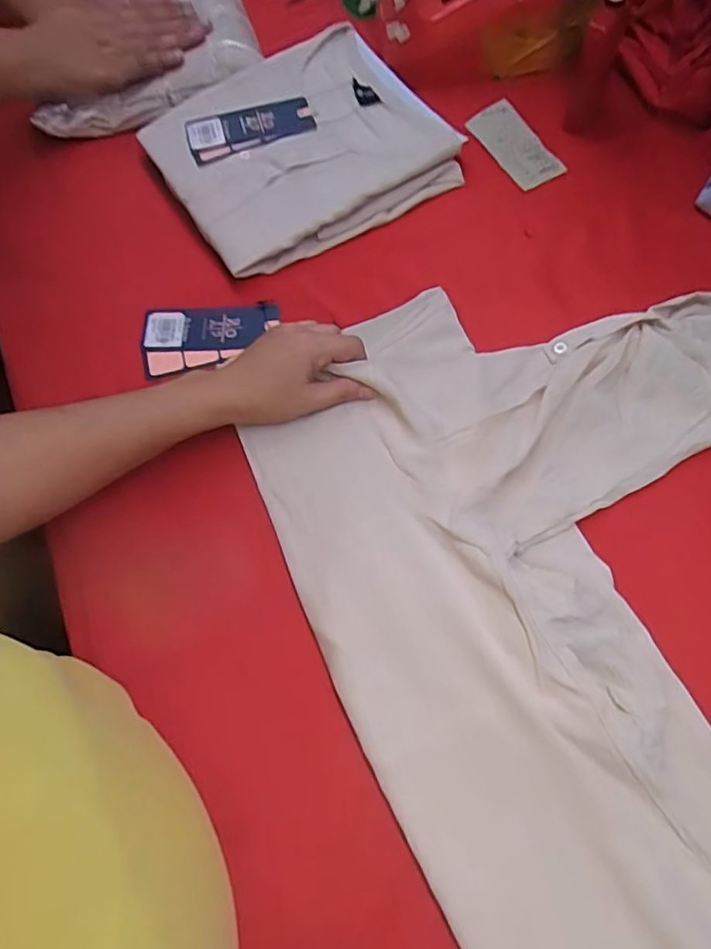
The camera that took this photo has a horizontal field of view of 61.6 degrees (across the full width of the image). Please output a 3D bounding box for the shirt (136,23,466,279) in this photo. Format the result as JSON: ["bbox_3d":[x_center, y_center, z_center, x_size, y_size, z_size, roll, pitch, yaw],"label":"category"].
[{"bbox_3d":[-0.051,-0.320,0.570,0.257,0.032,0.217,-26,68,-10],"label":"shirt"}]

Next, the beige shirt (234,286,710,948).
[{"bbox_3d":[0.194,0.104,0.396,0.410,0.042,0.579,-24,67,-9],"label":"beige shirt"}]

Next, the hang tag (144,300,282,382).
[{"bbox_3d":[-0.125,-0.116,0.517,0.117,0.011,0.065,-5,75,2],"label":"hang tag"}]

